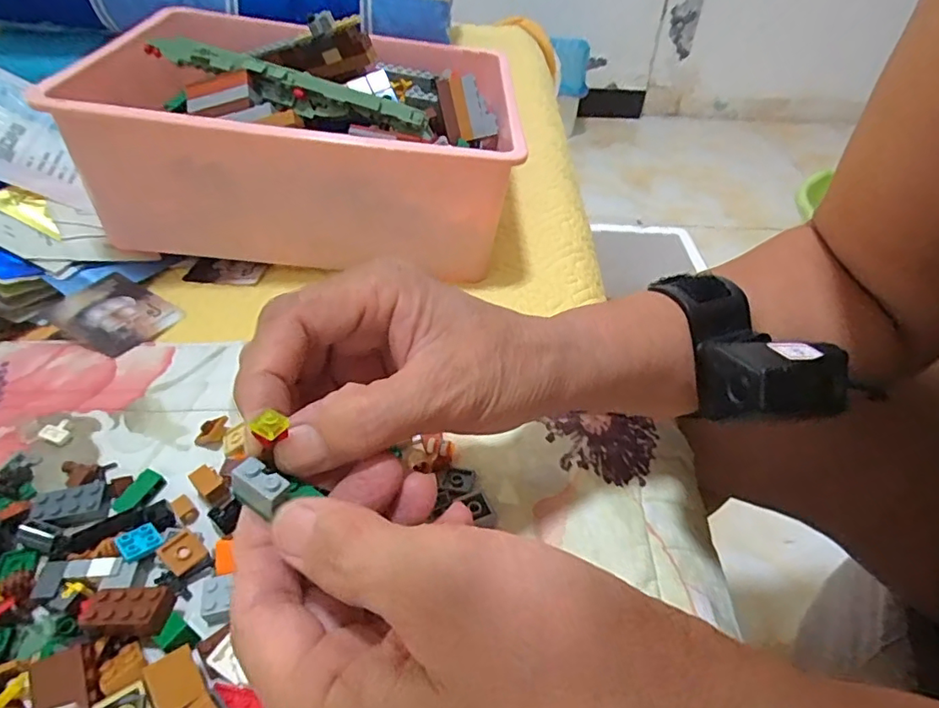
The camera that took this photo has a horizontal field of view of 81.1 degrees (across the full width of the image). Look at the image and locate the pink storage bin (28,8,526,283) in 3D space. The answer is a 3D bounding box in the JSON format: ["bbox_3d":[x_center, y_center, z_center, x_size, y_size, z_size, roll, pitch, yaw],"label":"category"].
[{"bbox_3d":[-0.121,-0.178,0.456,0.305,0.123,0.234,0,42,-3],"label":"pink storage bin"}]

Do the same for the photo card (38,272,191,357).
[{"bbox_3d":[-0.240,-0.027,0.374,0.066,0.004,0.058,28,46,6],"label":"photo card"}]

